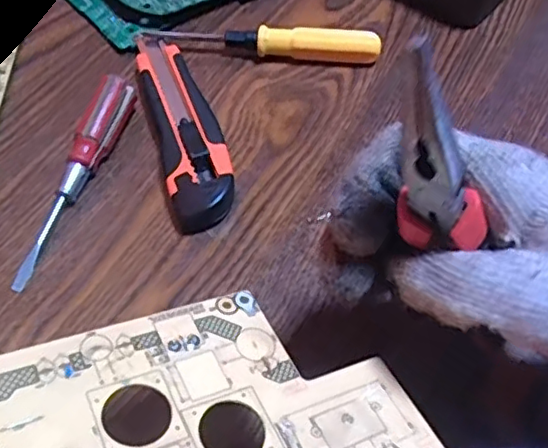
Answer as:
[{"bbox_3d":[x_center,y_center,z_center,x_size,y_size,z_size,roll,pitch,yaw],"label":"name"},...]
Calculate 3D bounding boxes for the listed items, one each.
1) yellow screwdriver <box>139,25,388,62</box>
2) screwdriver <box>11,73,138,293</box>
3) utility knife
[{"bbox_3d":[-0.007,-0.127,0.419,0.156,0.021,0.019,12,58,5],"label":"yellow screwdriver"},{"bbox_3d":[-0.116,-0.027,0.354,0.020,0.021,0.137,15,65,10],"label":"screwdriver"},{"bbox_3d":[-0.057,-0.067,0.380,0.041,0.017,0.155,-14,59,-11],"label":"utility knife"}]

